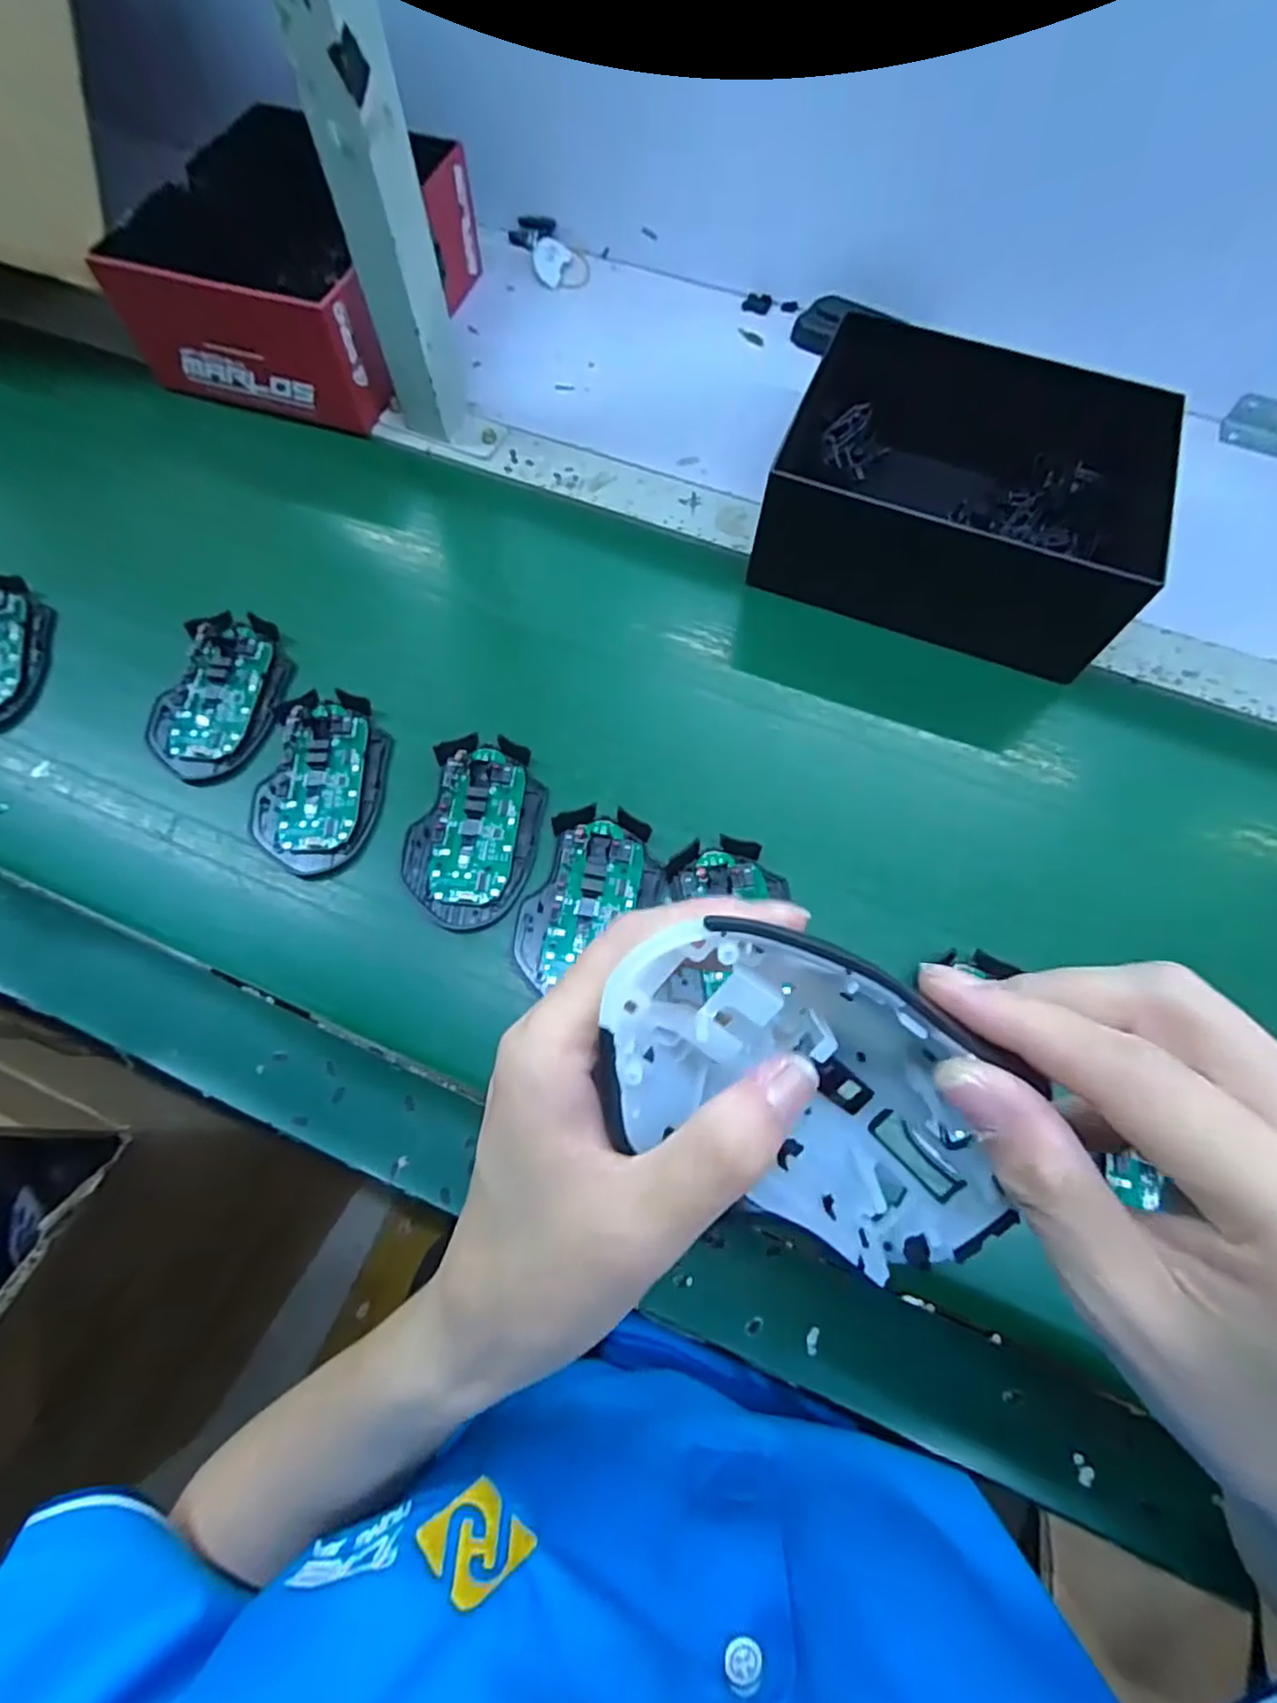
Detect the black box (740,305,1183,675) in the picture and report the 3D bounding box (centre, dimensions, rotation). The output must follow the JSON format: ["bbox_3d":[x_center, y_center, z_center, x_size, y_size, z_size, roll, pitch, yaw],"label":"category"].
[{"bbox_3d":[0.217,-0.248,0.459,0.222,0.083,0.201,22,68,8],"label":"black box"}]

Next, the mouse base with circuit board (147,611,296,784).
[{"bbox_3d":[-0.261,-0.100,0.424,0.068,0.018,0.114,12,67,4],"label":"mouse base with circuit board"}]

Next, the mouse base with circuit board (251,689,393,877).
[{"bbox_3d":[-0.190,-0.044,0.402,0.072,0.019,0.112,3,67,0],"label":"mouse base with circuit board"}]

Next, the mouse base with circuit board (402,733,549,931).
[{"bbox_3d":[-0.096,-0.014,0.391,0.073,0.016,0.113,9,67,3],"label":"mouse base with circuit board"}]

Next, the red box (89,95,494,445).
[{"bbox_3d":[-0.262,-0.457,0.533,0.188,0.089,0.222,14,68,5],"label":"red box"}]

